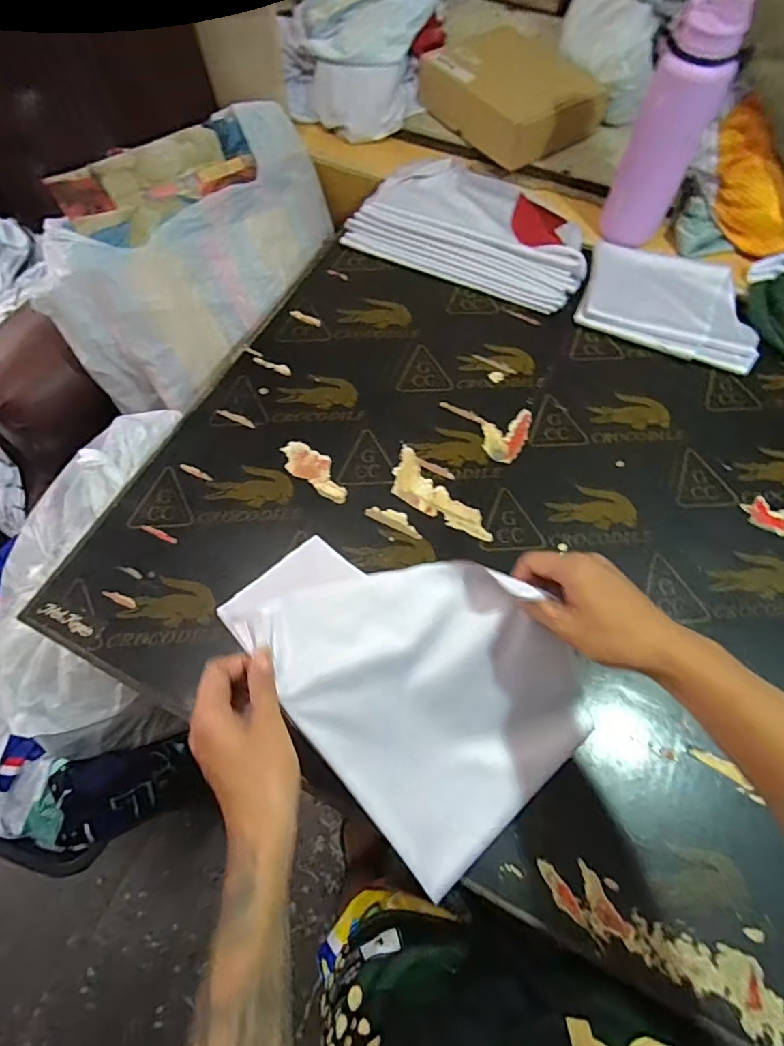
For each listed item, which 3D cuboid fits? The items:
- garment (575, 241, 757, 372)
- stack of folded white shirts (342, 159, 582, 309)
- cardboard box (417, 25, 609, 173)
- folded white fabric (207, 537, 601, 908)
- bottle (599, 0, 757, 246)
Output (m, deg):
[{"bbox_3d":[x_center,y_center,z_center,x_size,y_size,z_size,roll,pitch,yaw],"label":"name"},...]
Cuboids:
[{"bbox_3d":[0.430,-0.340,0.790,0.262,0.032,0.181,20,66,9],"label":"garment"},{"bbox_3d":[0.140,-0.486,0.826,0.365,0.042,0.249,23,67,10],"label":"stack of folded white shirts"},{"bbox_3d":[0.208,-0.756,0.925,0.202,0.096,0.282,-34,70,-15],"label":"cardboard box"},{"bbox_3d":[0.046,0.134,0.464,0.246,0.091,0.326,-38,98,-15],"label":"folded white fabric"},{"bbox_3d":[0.379,-0.545,0.724,0.083,0.283,0.097,-22,67,-11],"label":"bottle"}]

